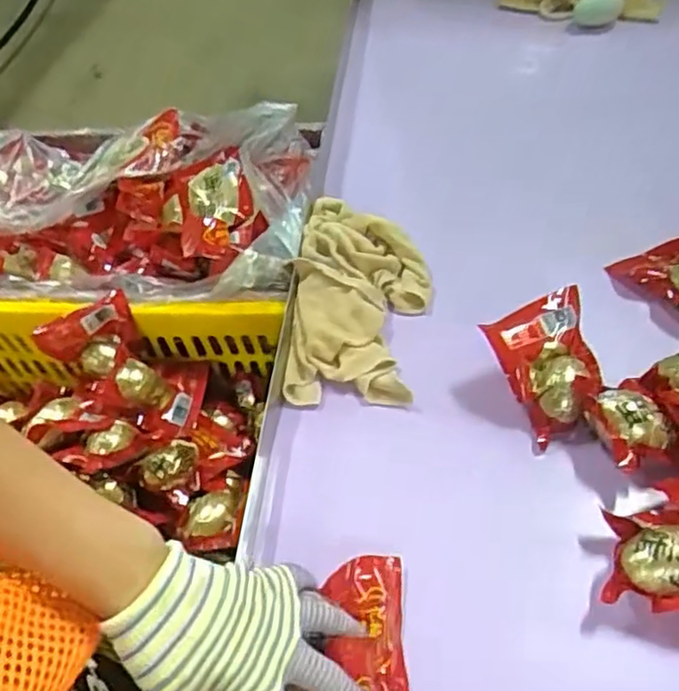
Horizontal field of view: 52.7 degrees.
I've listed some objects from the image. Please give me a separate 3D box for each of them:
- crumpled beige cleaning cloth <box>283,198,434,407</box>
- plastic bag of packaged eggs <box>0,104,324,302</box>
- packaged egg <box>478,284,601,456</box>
[{"bbox_3d":[0.018,-0.050,0.636,0.124,0.046,0.228,6,54,10],"label":"crumpled beige cleaning cloth"},{"bbox_3d":[-0.268,-0.178,0.780,0.469,0.115,0.291,1,53,6],"label":"plastic bag of packaged eggs"},{"bbox_3d":[0.174,0.017,0.555,0.080,0.058,0.092,-21,53,-10],"label":"packaged egg"}]

